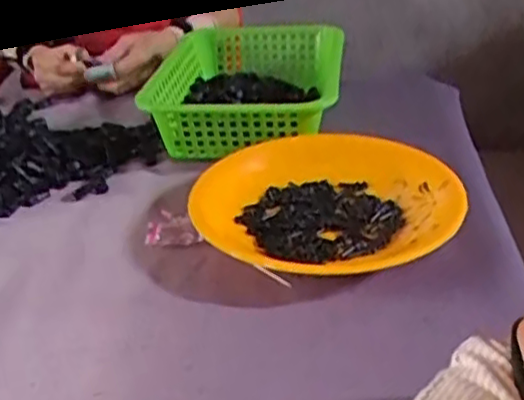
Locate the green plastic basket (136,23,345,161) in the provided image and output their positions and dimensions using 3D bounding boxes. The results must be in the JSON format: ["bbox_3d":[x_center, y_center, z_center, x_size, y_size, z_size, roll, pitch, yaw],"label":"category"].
[{"bbox_3d":[-0.010,-0.148,0.871,0.220,0.070,0.322,1,30,8],"label":"green plastic basket"}]

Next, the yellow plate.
[{"bbox_3d":[0.059,0.000,0.643,0.234,0.041,0.228,-5,30,-2],"label":"yellow plate"}]

